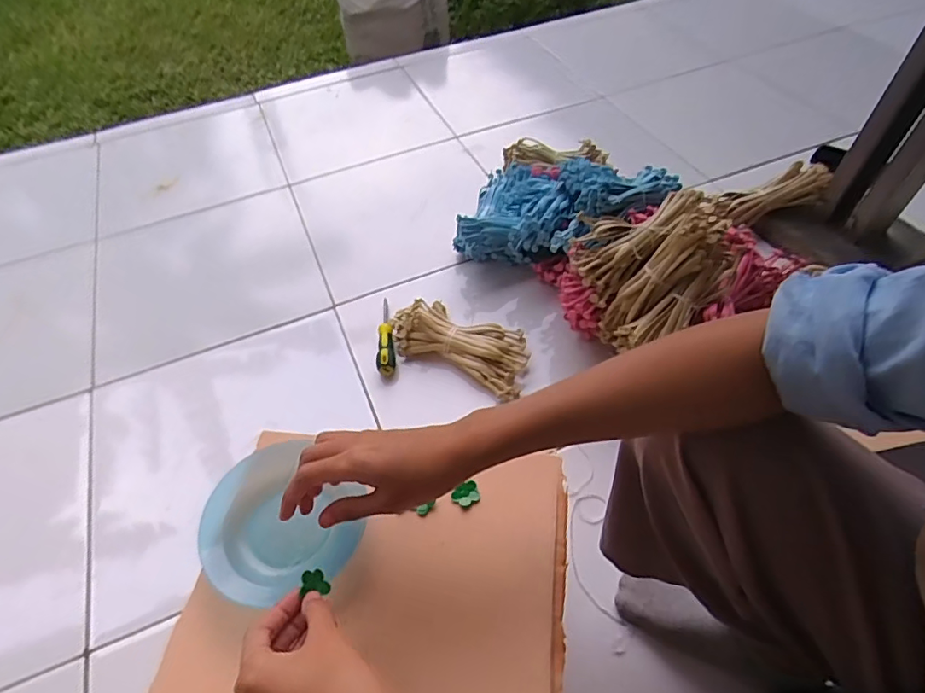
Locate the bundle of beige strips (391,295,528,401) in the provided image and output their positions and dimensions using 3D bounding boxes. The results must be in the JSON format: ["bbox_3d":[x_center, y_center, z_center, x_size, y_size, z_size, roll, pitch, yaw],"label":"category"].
[{"bbox_3d":[-0.004,-0.009,0.842,0.224,0.058,0.112,22,57,19],"label":"bundle of beige strips"}]

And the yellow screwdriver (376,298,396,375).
[{"bbox_3d":[-0.124,-0.017,0.864,0.028,0.029,0.151,-5,53,0],"label":"yellow screwdriver"}]

